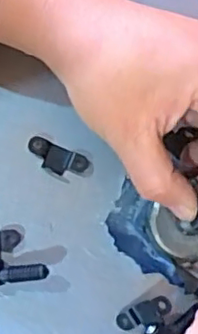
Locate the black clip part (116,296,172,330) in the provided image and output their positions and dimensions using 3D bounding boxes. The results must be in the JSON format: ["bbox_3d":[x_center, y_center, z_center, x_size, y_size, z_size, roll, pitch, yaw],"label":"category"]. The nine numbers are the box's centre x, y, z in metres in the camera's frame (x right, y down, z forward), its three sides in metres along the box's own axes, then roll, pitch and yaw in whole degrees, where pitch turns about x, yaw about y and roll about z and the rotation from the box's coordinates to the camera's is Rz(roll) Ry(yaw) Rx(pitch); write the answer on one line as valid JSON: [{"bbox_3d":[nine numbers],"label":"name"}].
[{"bbox_3d":[0.024,0.077,0.320,0.033,0.007,0.012,-30,79,29],"label":"black clip part"}]

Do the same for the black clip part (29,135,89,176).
[{"bbox_3d":[-0.023,-0.005,0.338,0.034,0.004,0.015,23,80,-1],"label":"black clip part"}]

